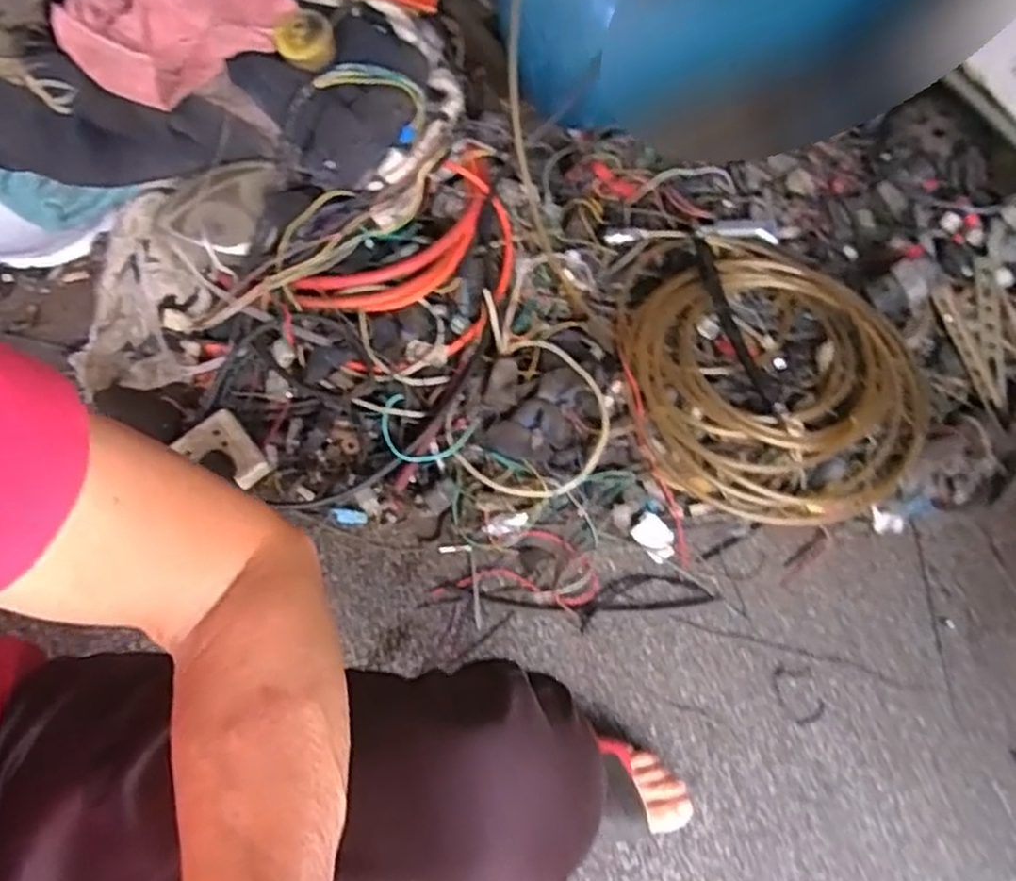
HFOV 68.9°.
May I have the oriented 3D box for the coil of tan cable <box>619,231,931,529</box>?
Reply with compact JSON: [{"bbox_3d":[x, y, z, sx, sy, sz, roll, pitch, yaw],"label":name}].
[{"bbox_3d":[0.315,-0.074,0.890,0.354,0.101,0.356,1,60,-2],"label":"coil of tan cable"}]

